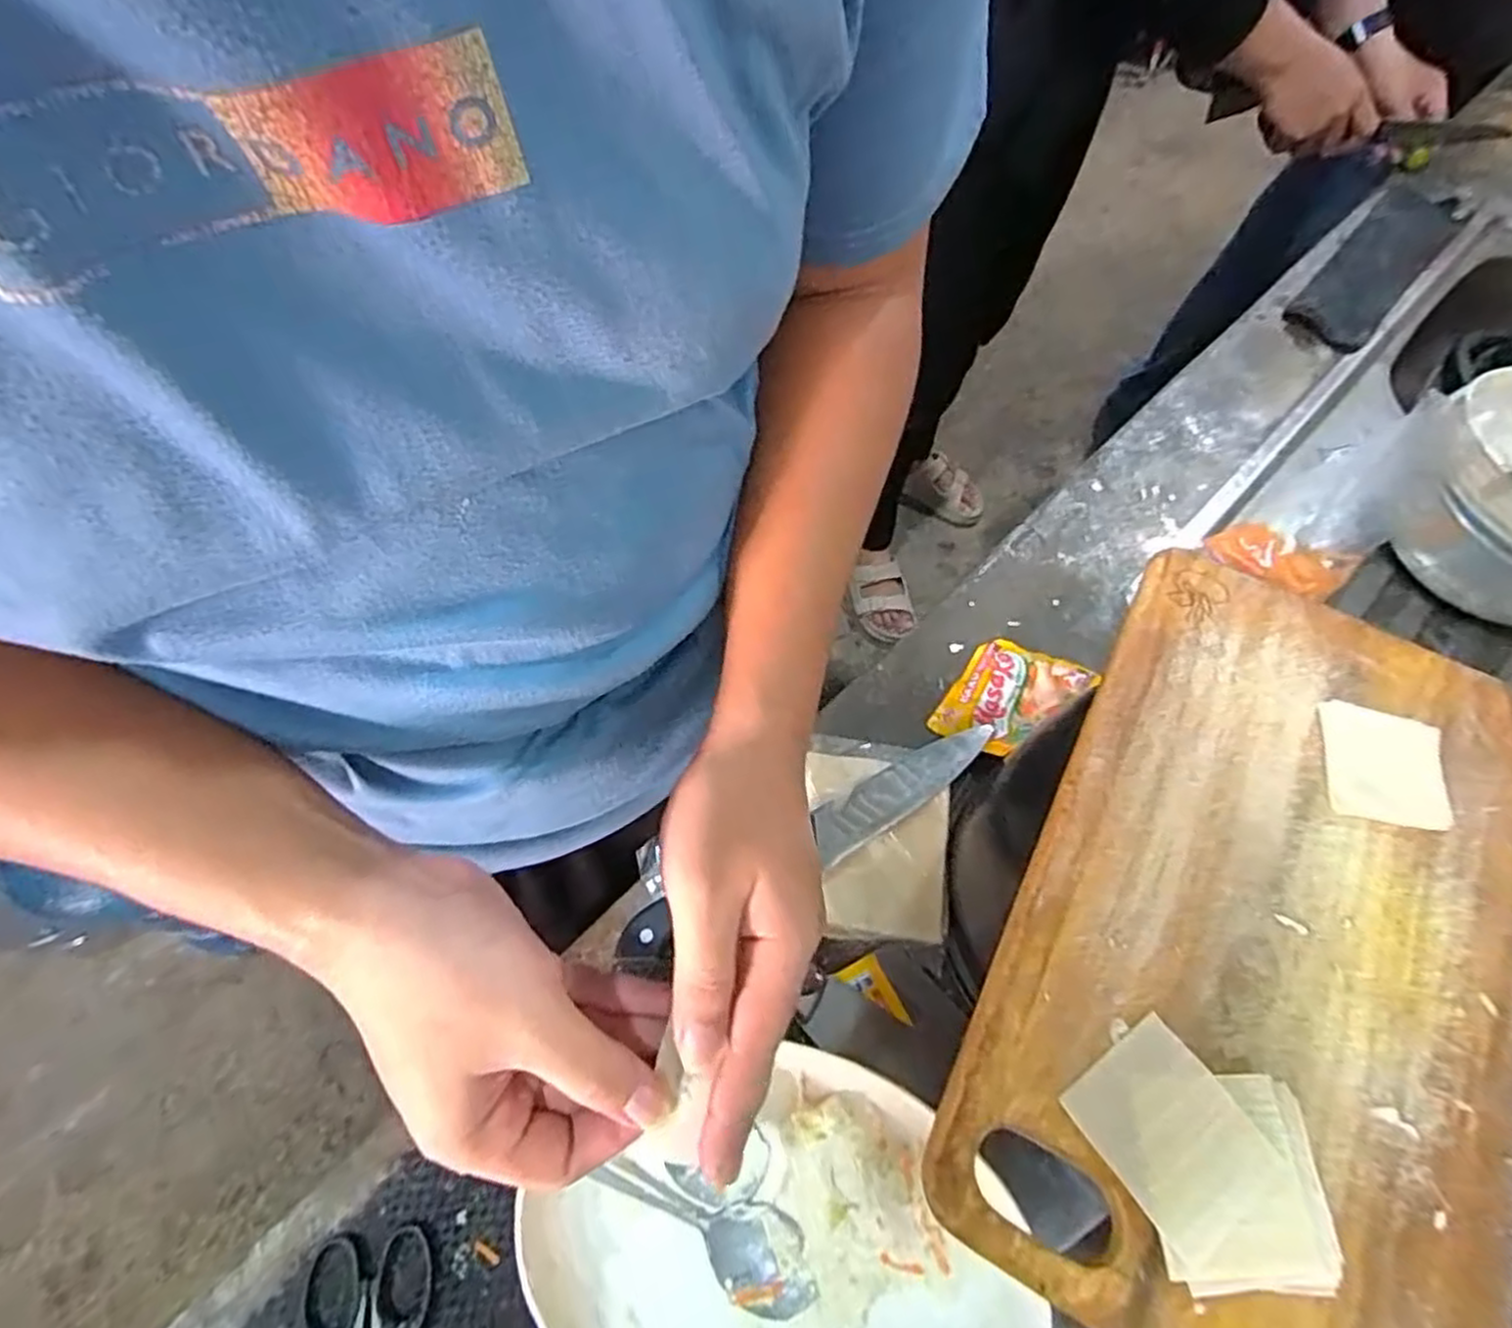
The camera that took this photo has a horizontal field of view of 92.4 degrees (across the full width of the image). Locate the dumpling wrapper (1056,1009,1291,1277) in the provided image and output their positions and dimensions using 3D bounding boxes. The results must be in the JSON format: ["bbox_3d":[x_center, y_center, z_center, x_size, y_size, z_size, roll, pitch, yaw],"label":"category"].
[{"bbox_3d":[0.140,0.158,0.245,0.048,0.008,0.055,-30,67,-15],"label":"dumpling wrapper"}]

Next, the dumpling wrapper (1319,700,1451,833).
[{"bbox_3d":[0.269,0.043,0.310,0.048,0.004,0.050,9,63,7],"label":"dumpling wrapper"}]

